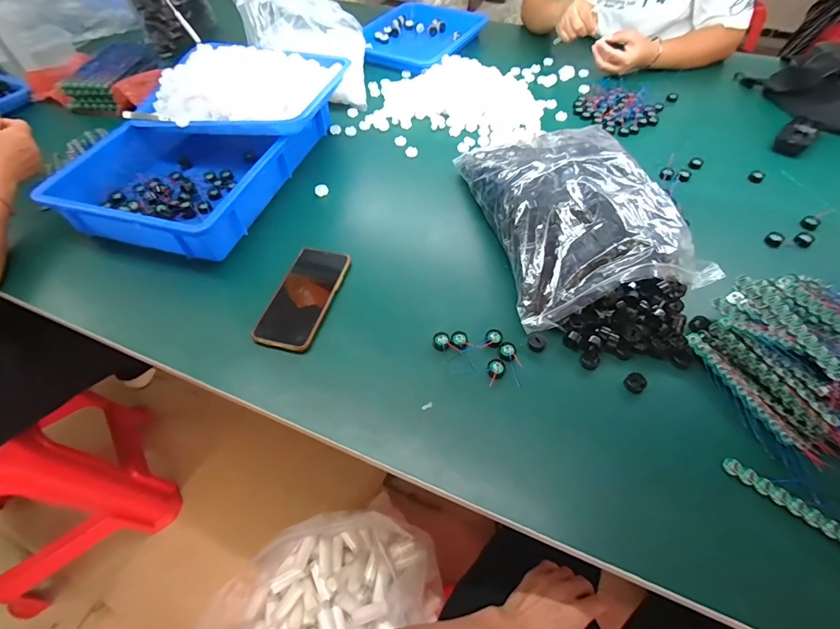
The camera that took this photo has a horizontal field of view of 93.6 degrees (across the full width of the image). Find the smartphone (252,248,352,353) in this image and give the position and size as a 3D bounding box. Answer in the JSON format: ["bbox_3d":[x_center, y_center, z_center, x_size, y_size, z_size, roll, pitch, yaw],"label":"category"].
[{"bbox_3d":[-0.156,-0.024,0.532,0.076,0.015,0.159,12,56,10],"label":"smartphone"}]

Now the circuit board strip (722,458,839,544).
[{"bbox_3d":[0.367,0.190,0.368,0.152,0.009,0.015,35,62,23],"label":"circuit board strip"}]

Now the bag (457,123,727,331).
[{"bbox_3d":[0.216,-0.154,0.556,0.237,0.091,0.334,-9,55,-5],"label":"bag"}]

